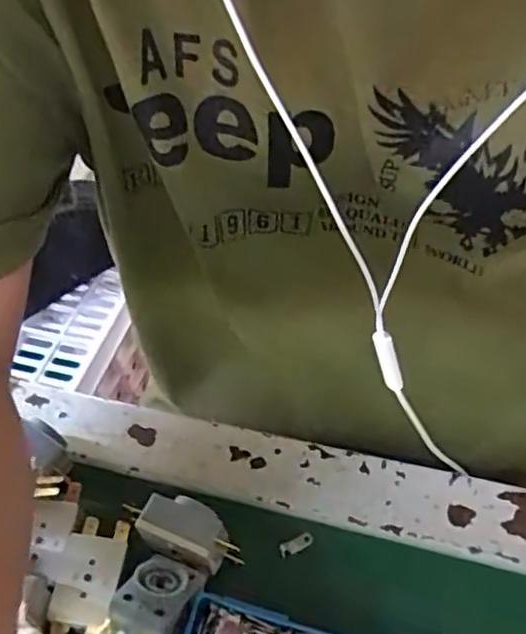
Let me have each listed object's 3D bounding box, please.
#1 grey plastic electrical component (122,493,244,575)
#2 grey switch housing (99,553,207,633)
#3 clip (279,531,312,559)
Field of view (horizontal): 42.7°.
[{"bbox_3d":[-0.036,0.099,0.312,0.053,0.019,0.024,11,53,18],"label":"grey plastic electrical component"},{"bbox_3d":[-0.046,0.121,0.284,0.027,0.020,0.041,15,50,20],"label":"grey switch housing"},{"bbox_3d":[0.016,0.107,0.317,0.017,0.004,0.006,-24,51,-12],"label":"clip"}]

